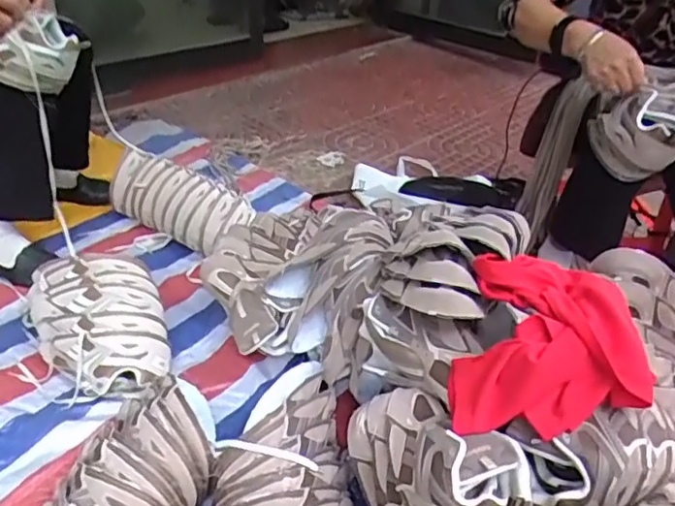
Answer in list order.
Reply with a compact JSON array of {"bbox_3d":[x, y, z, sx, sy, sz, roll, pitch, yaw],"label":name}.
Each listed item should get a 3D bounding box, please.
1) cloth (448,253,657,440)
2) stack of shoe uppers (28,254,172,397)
[{"bbox_3d":[0.265,0.117,0.774,0.223,0.123,0.217,7,33,4],"label":"cloth"},{"bbox_3d":[-0.426,0.117,1.074,0.210,0.135,0.322,-13,37,-25],"label":"stack of shoe uppers"}]

